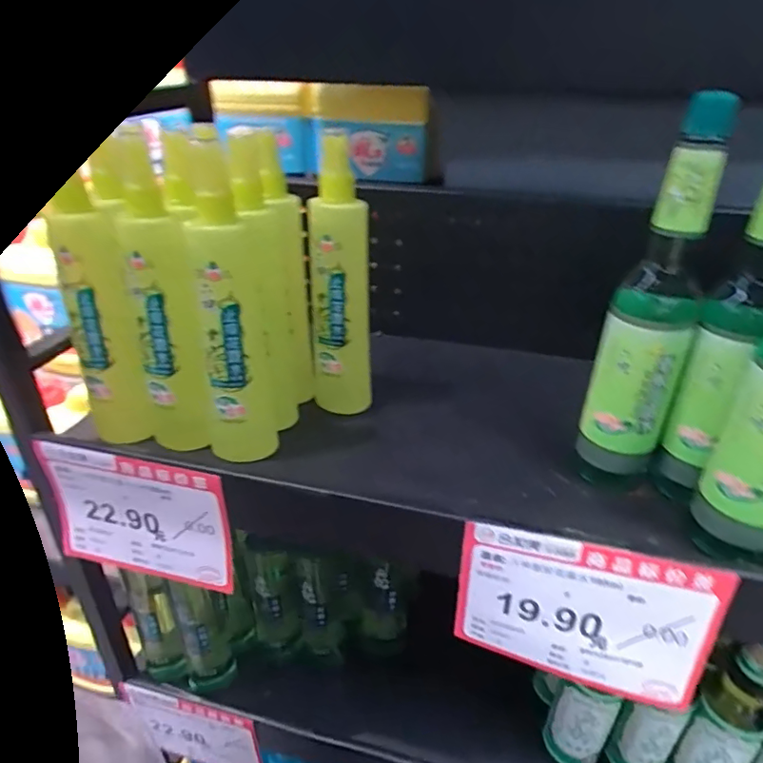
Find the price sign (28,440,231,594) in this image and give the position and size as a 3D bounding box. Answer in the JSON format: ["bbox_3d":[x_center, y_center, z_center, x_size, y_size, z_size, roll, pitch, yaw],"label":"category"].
[{"bbox_3d":[-0.175,0.099,0.397,0.142,0.107,0.007,9,28,12],"label":"price sign"}]

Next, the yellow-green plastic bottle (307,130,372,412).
[{"bbox_3d":[-0.030,-0.069,0.414,0.046,0.203,0.040,1,33,-2],"label":"yellow-green plastic bottle"}]

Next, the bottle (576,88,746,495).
[{"bbox_3d":[0.165,-0.035,0.339,0.052,0.234,0.043,21,38,27],"label":"bottle"}]

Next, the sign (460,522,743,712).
[{"bbox_3d":[0.117,0.138,0.328,0.141,0.101,0.007,9,25,14],"label":"sign"}]

